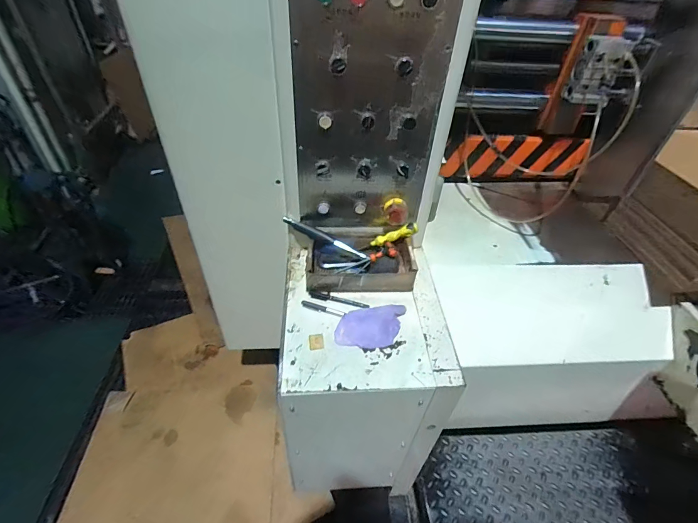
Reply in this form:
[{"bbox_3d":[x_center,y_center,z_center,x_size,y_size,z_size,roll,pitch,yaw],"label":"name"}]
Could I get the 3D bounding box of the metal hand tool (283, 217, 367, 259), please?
[{"bbox_3d":[-0.059,-0.058,0.910,0.221,0.022,0.023,24,41,-15],"label":"metal hand tool"}]

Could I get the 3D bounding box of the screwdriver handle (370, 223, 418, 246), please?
[{"bbox_3d":[0.111,-0.065,0.900,0.119,0.020,0.031,-21,41,15],"label":"screwdriver handle"}]

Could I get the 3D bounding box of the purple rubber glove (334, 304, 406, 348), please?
[{"bbox_3d":[0.048,0.136,0.768,0.151,0.034,0.087,-2,43,-6],"label":"purple rubber glove"}]

